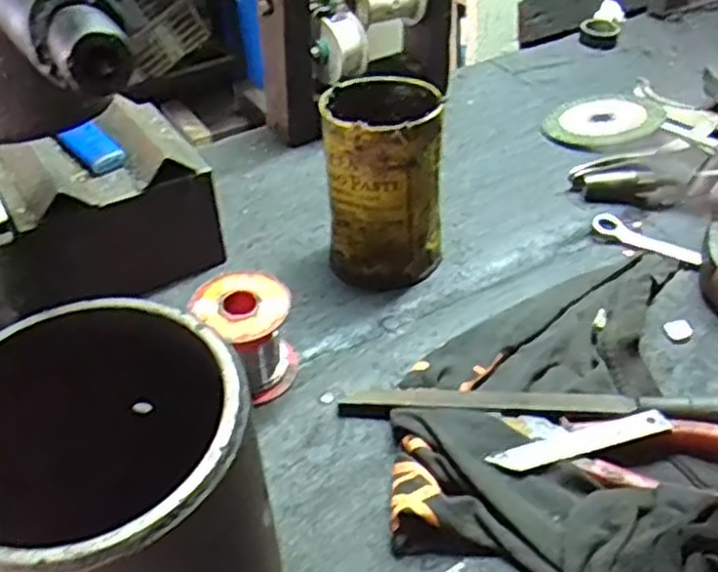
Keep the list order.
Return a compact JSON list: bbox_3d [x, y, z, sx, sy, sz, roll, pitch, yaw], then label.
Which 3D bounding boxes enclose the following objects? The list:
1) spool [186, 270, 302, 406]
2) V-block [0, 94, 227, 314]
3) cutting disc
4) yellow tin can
[{"bbox_3d":[-0.059,0.026,0.417,0.048,0.055,0.047,-3,38,2],"label":"spool"},{"bbox_3d":[-0.166,-0.055,0.490,0.124,0.080,0.126,-24,42,-24],"label":"V-block"},{"bbox_3d":[0.207,-0.144,0.647,0.102,0.012,0.081,-30,46,-32],"label":"cutting disc"},{"bbox_3d":[0.016,-0.066,0.481,0.070,0.115,0.073,-2,38,3],"label":"yellow tin can"}]

